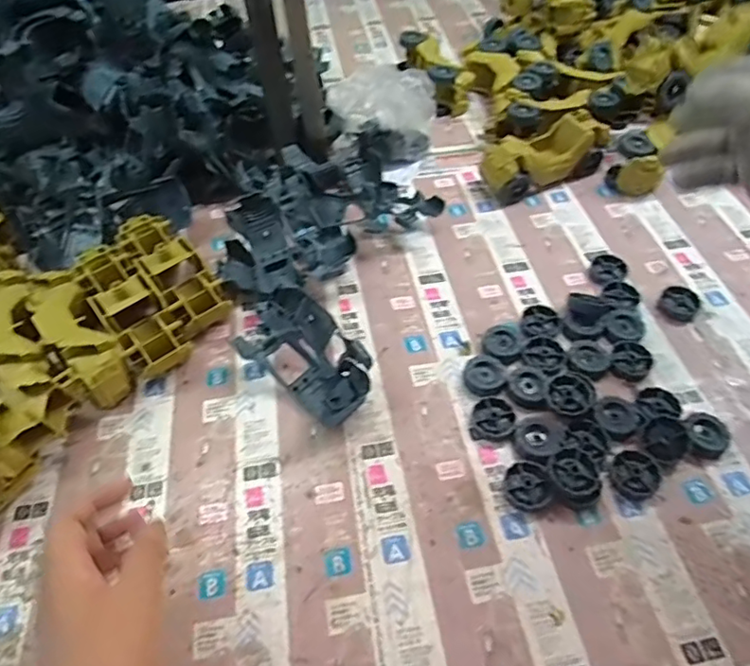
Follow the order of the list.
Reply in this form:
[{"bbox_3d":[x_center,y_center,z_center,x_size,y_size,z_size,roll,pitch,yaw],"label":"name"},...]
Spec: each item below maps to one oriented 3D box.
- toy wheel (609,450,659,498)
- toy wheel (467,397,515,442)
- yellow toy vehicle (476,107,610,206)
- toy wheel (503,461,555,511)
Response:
[{"bbox_3d":[0.210,0.115,0.459,0.037,0.011,0.036,-2,52,2],"label":"toy wheel"},{"bbox_3d":[0.101,0.074,0.492,0.038,0.009,0.039,-2,52,2],"label":"toy wheel"},{"bbox_3d":[0.204,-0.213,0.685,0.152,0.059,0.057,-21,54,-12],"label":"yellow toy vehicle"},{"bbox_3d":[0.123,0.122,0.452,0.039,0.014,0.036,-2,52,2],"label":"toy wheel"}]

